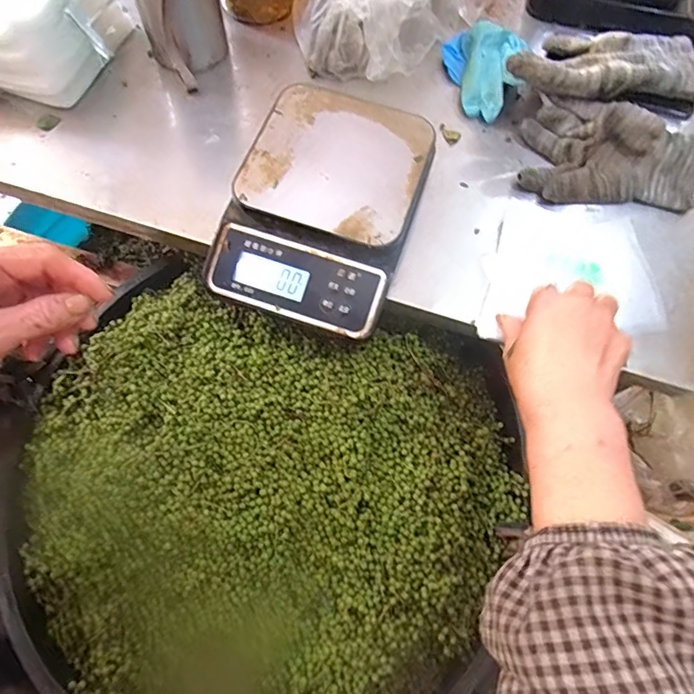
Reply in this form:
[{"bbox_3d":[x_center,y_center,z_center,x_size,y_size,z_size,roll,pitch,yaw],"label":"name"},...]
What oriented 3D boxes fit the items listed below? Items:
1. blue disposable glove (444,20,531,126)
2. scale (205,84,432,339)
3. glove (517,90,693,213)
[{"bbox_3d":[0.140,-0.293,0.492,0.085,0.037,0.108,16,69,3],"label":"blue disposable glove"},{"bbox_3d":[-0.019,-0.121,0.411,0.151,0.061,0.212,20,70,4],"label":"scale"},{"bbox_3d":[0.255,-0.182,0.447,0.165,0.036,0.100,16,69,3],"label":"glove"}]

